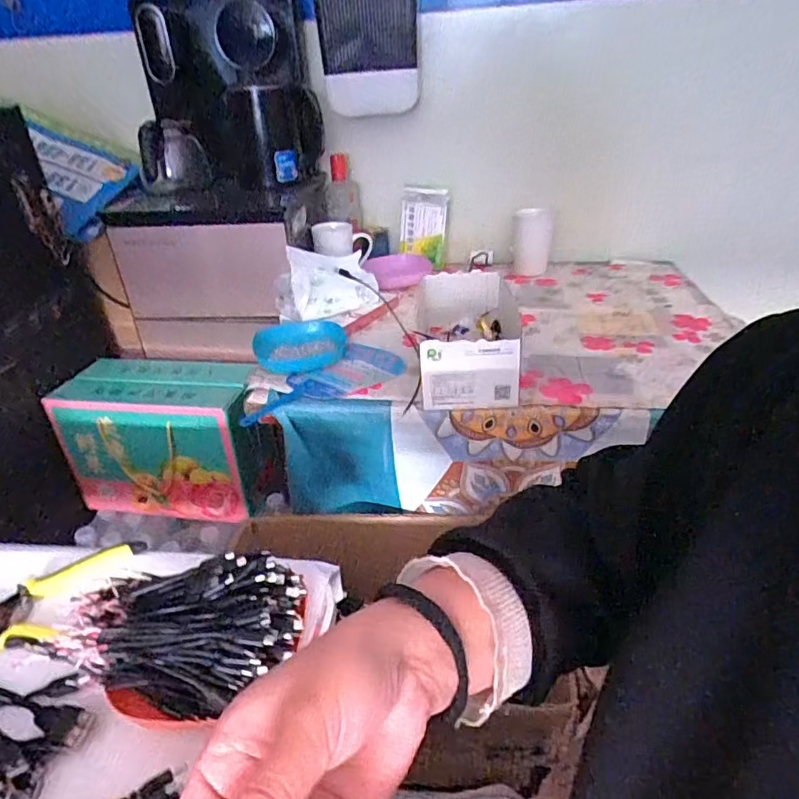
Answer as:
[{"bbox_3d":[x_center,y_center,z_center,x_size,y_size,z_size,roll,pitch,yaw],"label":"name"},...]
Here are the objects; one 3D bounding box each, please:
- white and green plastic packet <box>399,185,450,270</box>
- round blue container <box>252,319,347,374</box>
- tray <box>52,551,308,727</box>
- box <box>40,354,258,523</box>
[{"bbox_3d":[0.051,-0.358,1.168,0.095,0.180,0.020,4,54,2],"label":"white and green plastic packet"},{"bbox_3d":[-0.155,-0.088,0.868,0.138,0.035,0.159,-9,31,-12],"label":"round blue container"},{"bbox_3d":[-0.165,0.168,0.418,0.175,0.049,0.122,-1,30,1],"label":"tray"},{"bbox_3d":[-0.417,0.067,1.027,0.331,0.233,0.164,2,31,6],"label":"box"}]

